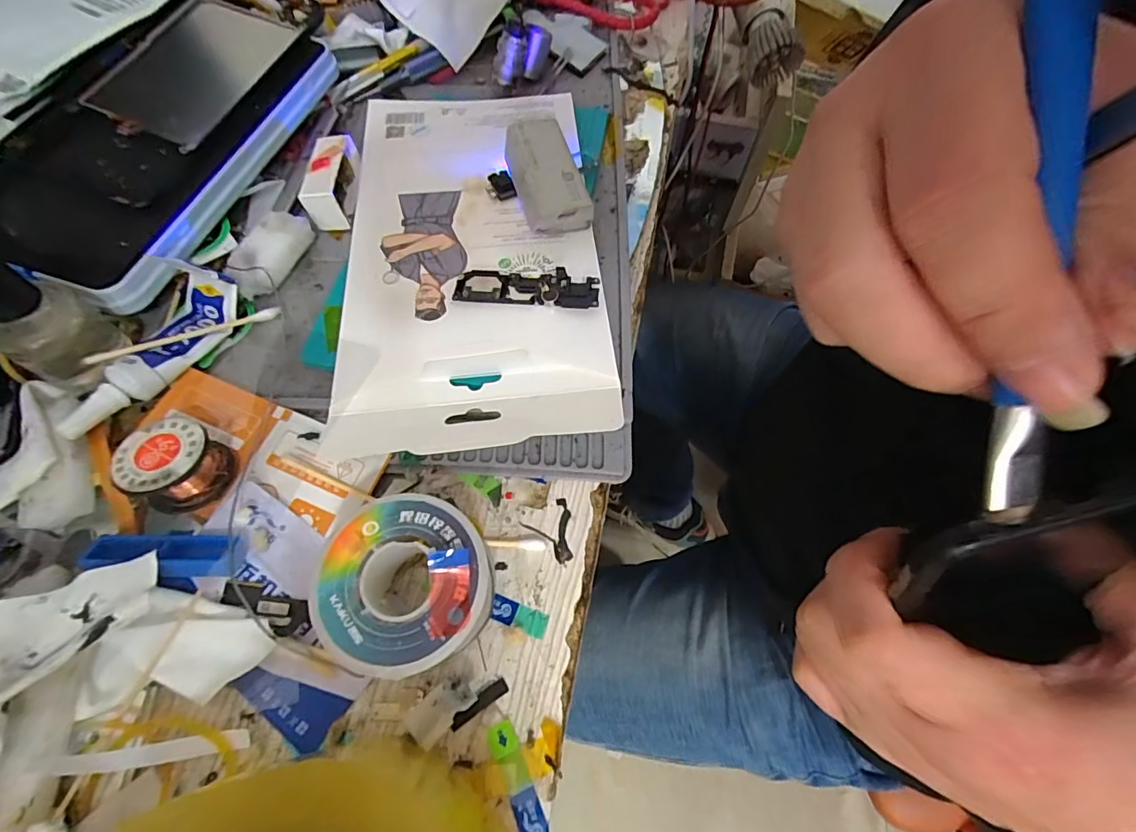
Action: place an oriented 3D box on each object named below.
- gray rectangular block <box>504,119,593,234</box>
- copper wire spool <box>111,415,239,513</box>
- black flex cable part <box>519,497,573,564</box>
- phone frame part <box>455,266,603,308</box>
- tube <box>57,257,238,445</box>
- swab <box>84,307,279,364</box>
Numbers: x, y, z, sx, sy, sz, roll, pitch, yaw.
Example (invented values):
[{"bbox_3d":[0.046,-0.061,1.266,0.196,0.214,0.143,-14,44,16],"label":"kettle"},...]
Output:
[{"bbox_3d":[-0.011,-0.120,0.249,0.031,0.022,0.059,-13,64,-7],"label":"gray rectangular block"},{"bbox_3d":[-0.144,0.018,0.182,0.028,0.020,0.029,0,63,0],"label":"copper wire spool"},{"bbox_3d":[-0.004,0.045,0.193,0.020,0.004,0.023,-32,68,-15],"label":"black flex cable part"},{"bbox_3d":[-0.019,-0.058,0.225,0.065,0.008,0.020,6,63,3],"label":"phone frame part"},{"bbox_3d":[-0.175,-0.027,0.208,0.027,0.020,0.083,18,64,9],"label":"tube"},{"bbox_3d":[-0.165,-0.036,0.215,0.072,0.005,0.006,-26,65,-30],"label":"swab"}]

